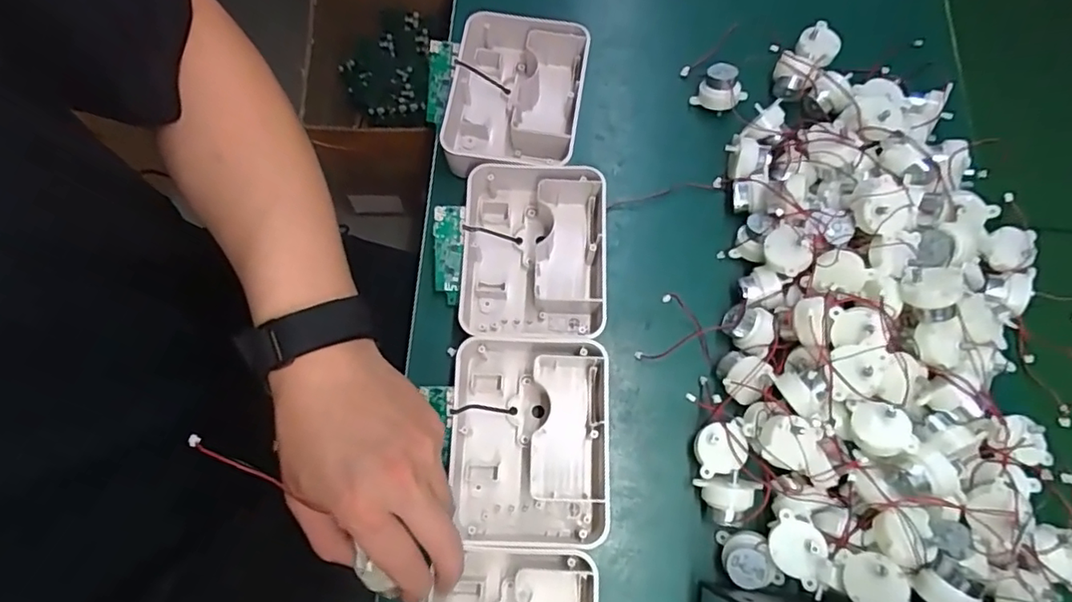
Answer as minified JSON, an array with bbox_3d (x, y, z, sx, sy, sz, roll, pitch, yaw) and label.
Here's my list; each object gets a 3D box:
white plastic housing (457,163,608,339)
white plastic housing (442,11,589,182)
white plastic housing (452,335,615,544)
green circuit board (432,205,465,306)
[{"bbox_3d":[0.000,-0.033,0.417,0.106,0.036,0.128,5,72,-2],"label":"white plastic housing"},{"bbox_3d":[-0.018,-0.155,0.454,0.104,0.043,0.130,10,72,0],"label":"white plastic housing"},{"bbox_3d":[-0.003,0.092,0.382,0.103,0.044,0.129,3,72,-2],"label":"white plastic housing"},{"bbox_3d":[-0.063,-0.033,0.419,0.021,0.005,0.070,3,103,1],"label":"green circuit board"}]

